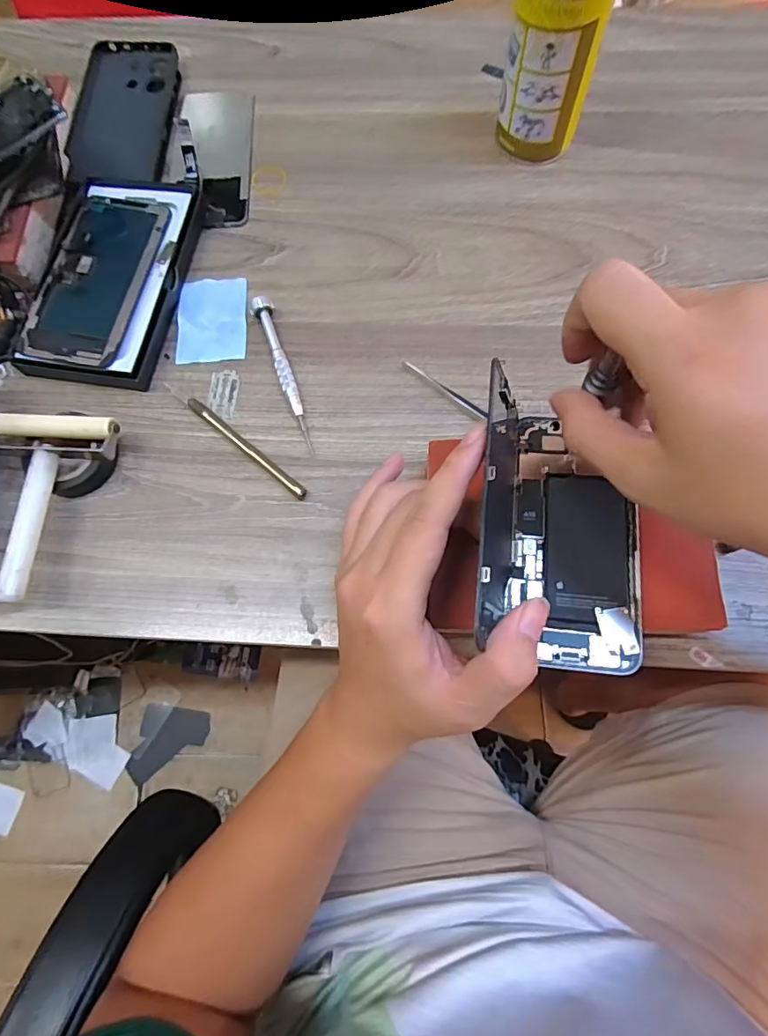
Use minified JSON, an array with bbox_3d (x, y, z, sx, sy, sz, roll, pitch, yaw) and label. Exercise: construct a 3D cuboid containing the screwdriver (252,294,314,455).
[{"bbox_3d":[-0.070,-0.107,0.368,0.016,0.018,0.122,-22,74,-4],"label":"screwdriver"}]

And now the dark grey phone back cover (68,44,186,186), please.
[{"bbox_3d":[-0.228,-0.360,0.450,0.083,0.013,0.163,3,74,3],"label":"dark grey phone back cover"}]

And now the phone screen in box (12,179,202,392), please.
[{"bbox_3d":[-0.209,-0.188,0.396,0.099,0.021,0.181,8,74,5],"label":"phone screen in box"}]

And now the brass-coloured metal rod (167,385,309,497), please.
[{"bbox_3d":[-0.106,-0.056,0.359,0.134,0.008,0.008,39,79,12],"label":"brass-coloured metal rod"}]

